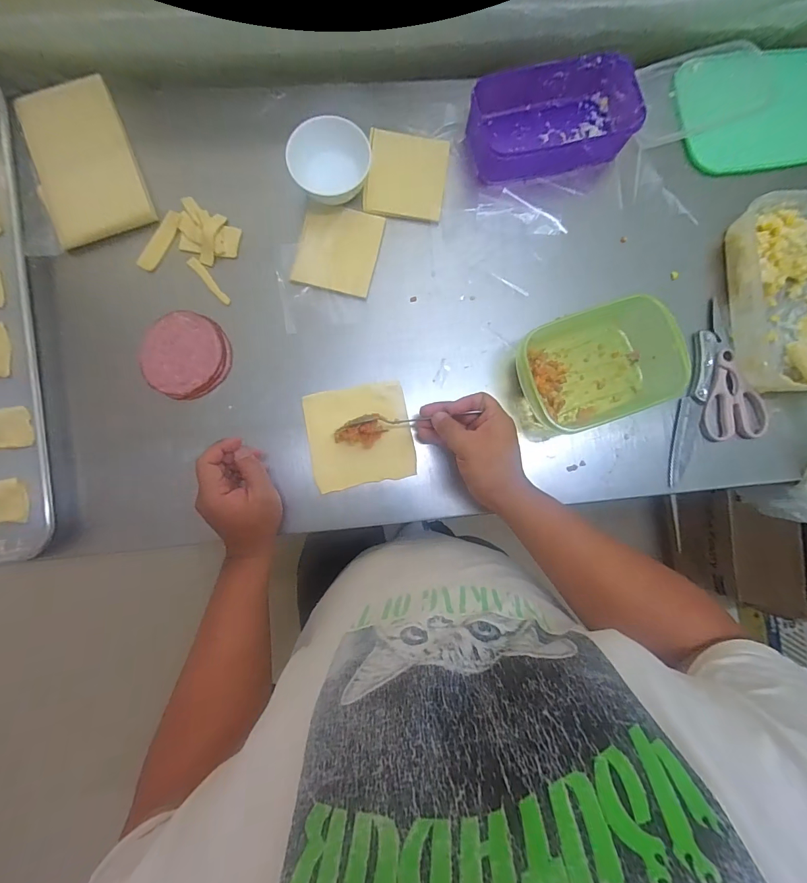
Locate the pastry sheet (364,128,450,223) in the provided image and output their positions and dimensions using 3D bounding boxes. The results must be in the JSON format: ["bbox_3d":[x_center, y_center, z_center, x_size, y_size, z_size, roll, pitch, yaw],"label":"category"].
[{"bbox_3d":[0.005,-0.350,0.518,0.101,0.007,0.113,8,86,-2],"label":"pastry sheet"}]

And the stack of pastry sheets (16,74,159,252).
[{"bbox_3d":[-0.401,-0.350,0.493,0.117,0.020,0.191,-20,87,-4],"label":"stack of pastry sheets"}]

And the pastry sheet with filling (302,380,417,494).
[{"bbox_3d":[-0.053,-0.007,0.482,0.124,0.030,0.119,-10,87,-3],"label":"pastry sheet with filling"}]

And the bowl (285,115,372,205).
[{"bbox_3d":[-0.089,-0.342,0.486,0.097,0.054,0.083,-8,87,-3],"label":"bowl"}]

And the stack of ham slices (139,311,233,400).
[{"bbox_3d":[-0.269,-0.105,0.487,0.104,0.011,0.105,40,85,0],"label":"stack of ham slices"}]

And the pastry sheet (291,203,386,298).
[{"bbox_3d":[-0.082,-0.245,0.504,0.098,0.009,0.110,10,86,-2],"label":"pastry sheet"}]

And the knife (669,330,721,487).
[{"bbox_3d":[0.377,-0.046,0.514,0.030,0.009,0.204,18,86,-1],"label":"knife"}]

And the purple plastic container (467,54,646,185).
[{"bbox_3d":[0.193,-0.424,0.523,0.215,0.052,0.118,-11,87,-3],"label":"purple plastic container"}]

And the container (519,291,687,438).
[{"bbox_3d":[0.232,-0.089,0.486,0.188,0.061,0.124,-21,87,-4],"label":"container"}]

